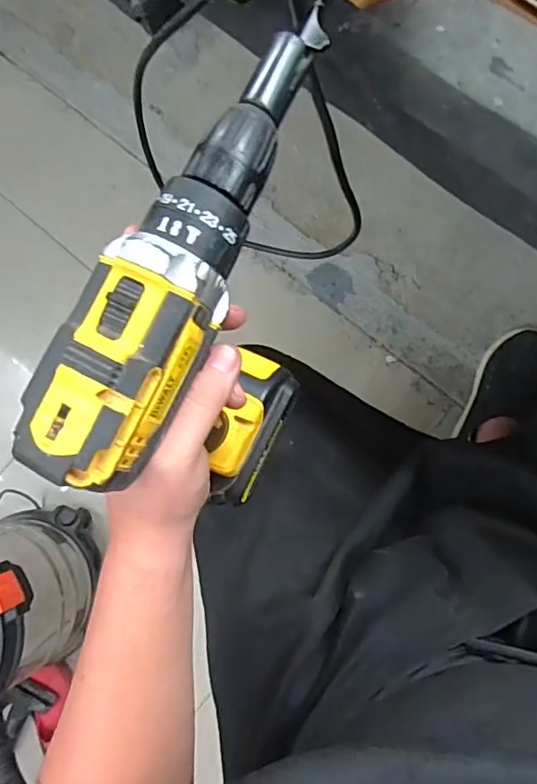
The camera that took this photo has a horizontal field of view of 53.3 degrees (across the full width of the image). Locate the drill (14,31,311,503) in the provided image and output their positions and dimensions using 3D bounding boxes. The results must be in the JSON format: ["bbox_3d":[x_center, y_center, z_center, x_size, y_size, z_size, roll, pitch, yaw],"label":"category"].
[{"bbox_3d":[-0.029,-0.054,0.316,0.091,0.179,0.225,16,86,8],"label":"drill"}]

